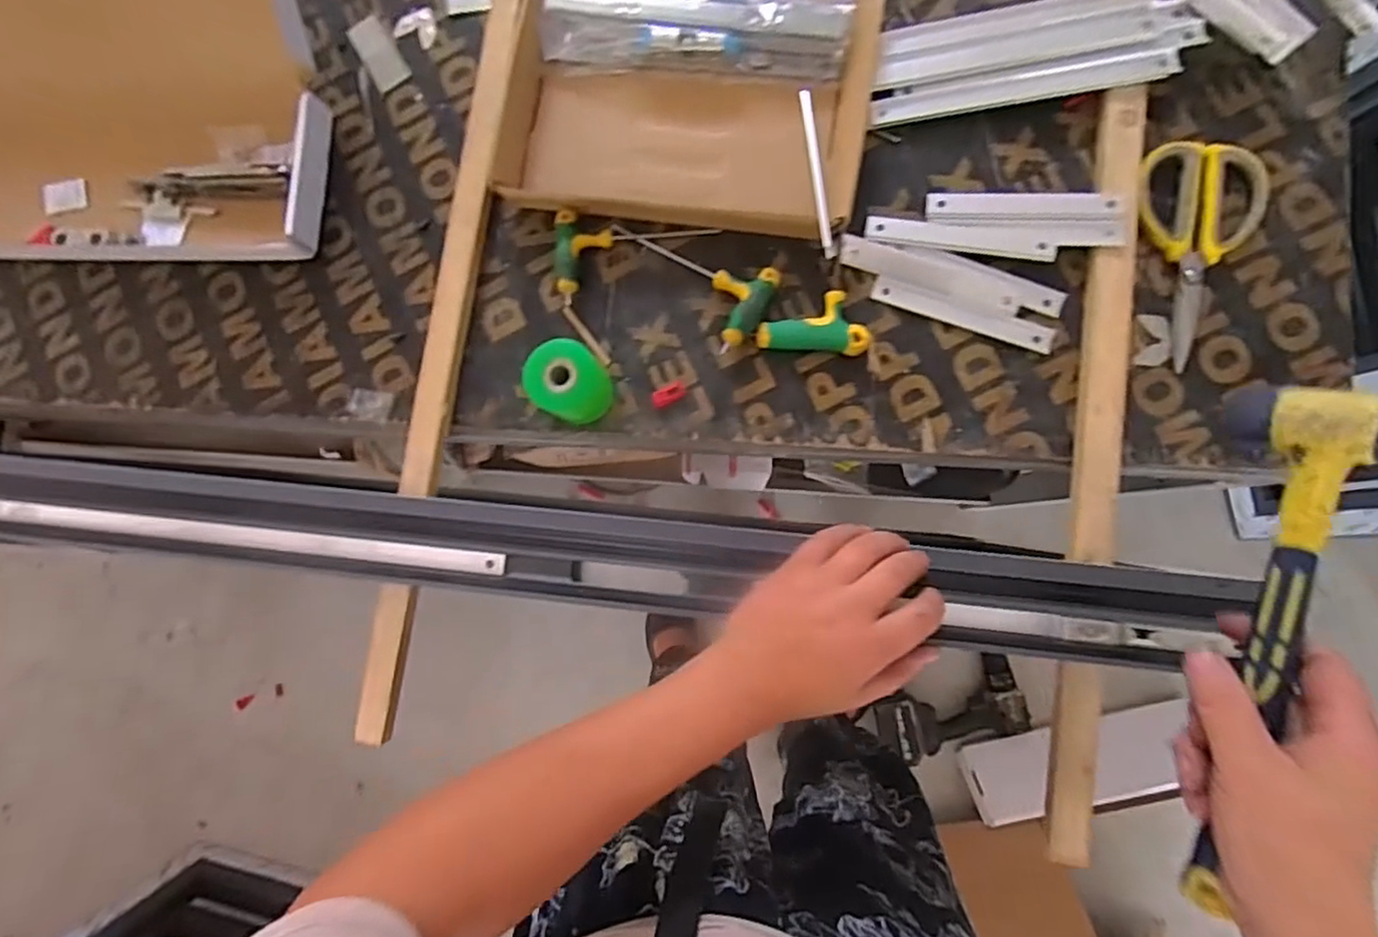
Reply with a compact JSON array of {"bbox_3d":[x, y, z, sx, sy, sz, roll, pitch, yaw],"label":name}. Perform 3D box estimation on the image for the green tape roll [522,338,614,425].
[{"bbox_3d":[-0.088,-0.064,0.505,0.053,0.062,0.052,27,90,7],"label":"green tape roll"}]

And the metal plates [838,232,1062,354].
[{"bbox_3d":[0.198,-0.137,0.512,0.168,0.006,0.050,21,89,7],"label":"metal plates"}]

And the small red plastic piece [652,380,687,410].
[{"bbox_3d":[-0.016,-0.058,0.526,0.029,0.008,0.013,-26,84,4],"label":"small red plastic piece"}]

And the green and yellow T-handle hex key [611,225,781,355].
[{"bbox_3d":[-0.005,-0.140,0.519,0.137,0.020,0.071,18,89,7],"label":"green and yellow T-handle hex key"}]

